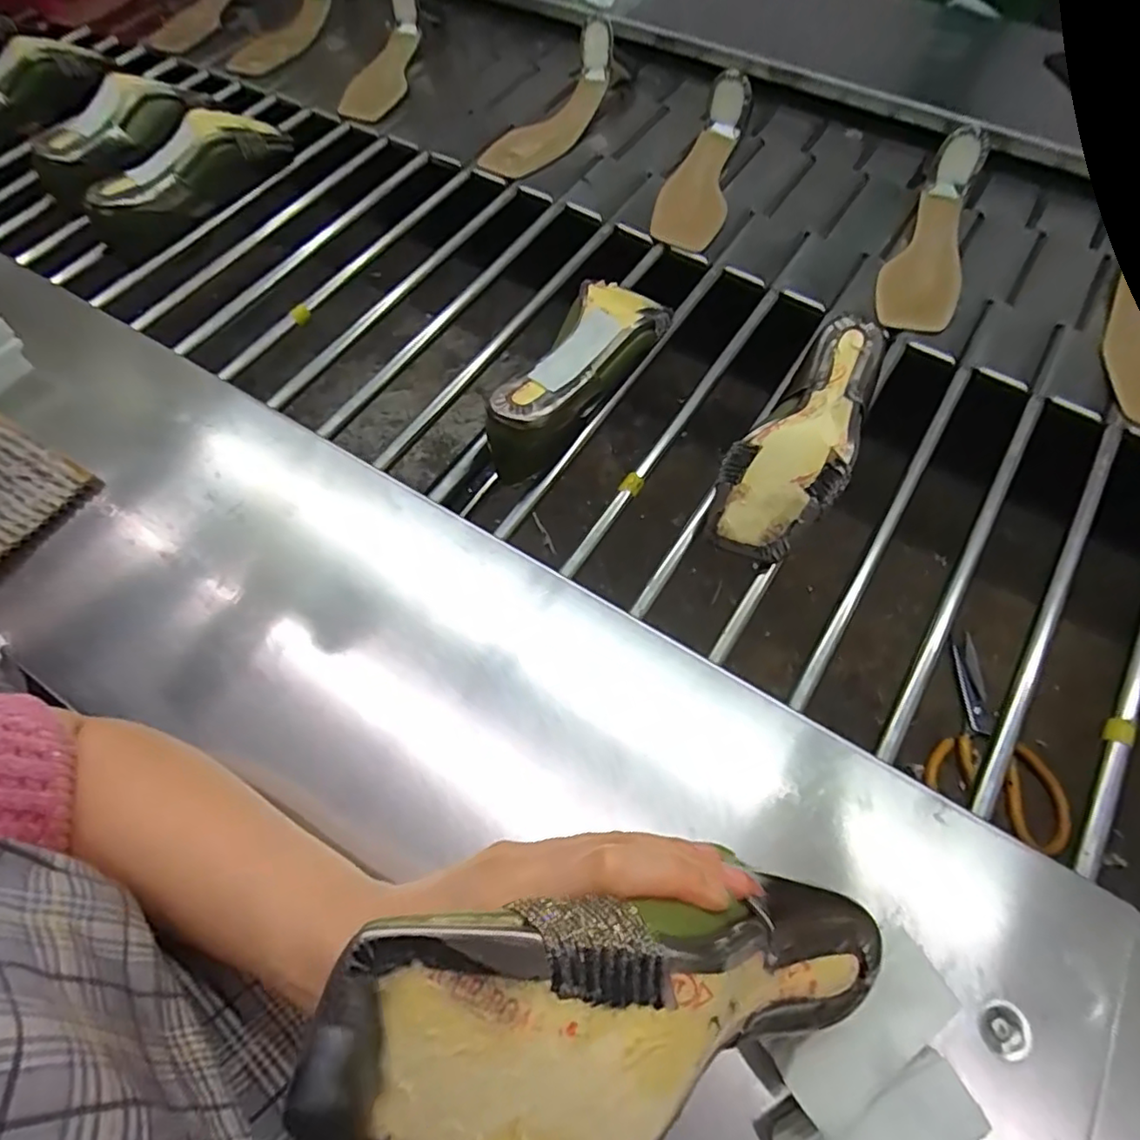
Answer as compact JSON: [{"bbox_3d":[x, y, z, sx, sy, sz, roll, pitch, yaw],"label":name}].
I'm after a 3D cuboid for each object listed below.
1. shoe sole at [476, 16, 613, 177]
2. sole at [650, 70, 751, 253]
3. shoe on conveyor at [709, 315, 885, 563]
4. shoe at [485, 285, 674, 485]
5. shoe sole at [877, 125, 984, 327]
[{"bbox_3d":[-0.023,-0.556,0.742,0.074,0.057,0.225,37,86,17],"label":"shoe sole"},{"bbox_3d":[0.148,-0.444,0.680,0.078,0.056,0.208,18,81,10],"label":"sole"},{"bbox_3d":[0.193,-0.105,0.494,0.089,0.069,0.216,33,66,21],"label":"shoe on conveyor"},{"bbox_3d":[0.012,-0.171,0.531,0.071,0.076,0.212,30,65,19],"label":"shoe"},{"bbox_3d":[0.364,-0.326,0.611,0.074,0.053,0.216,19,80,10],"label":"shoe sole"}]

